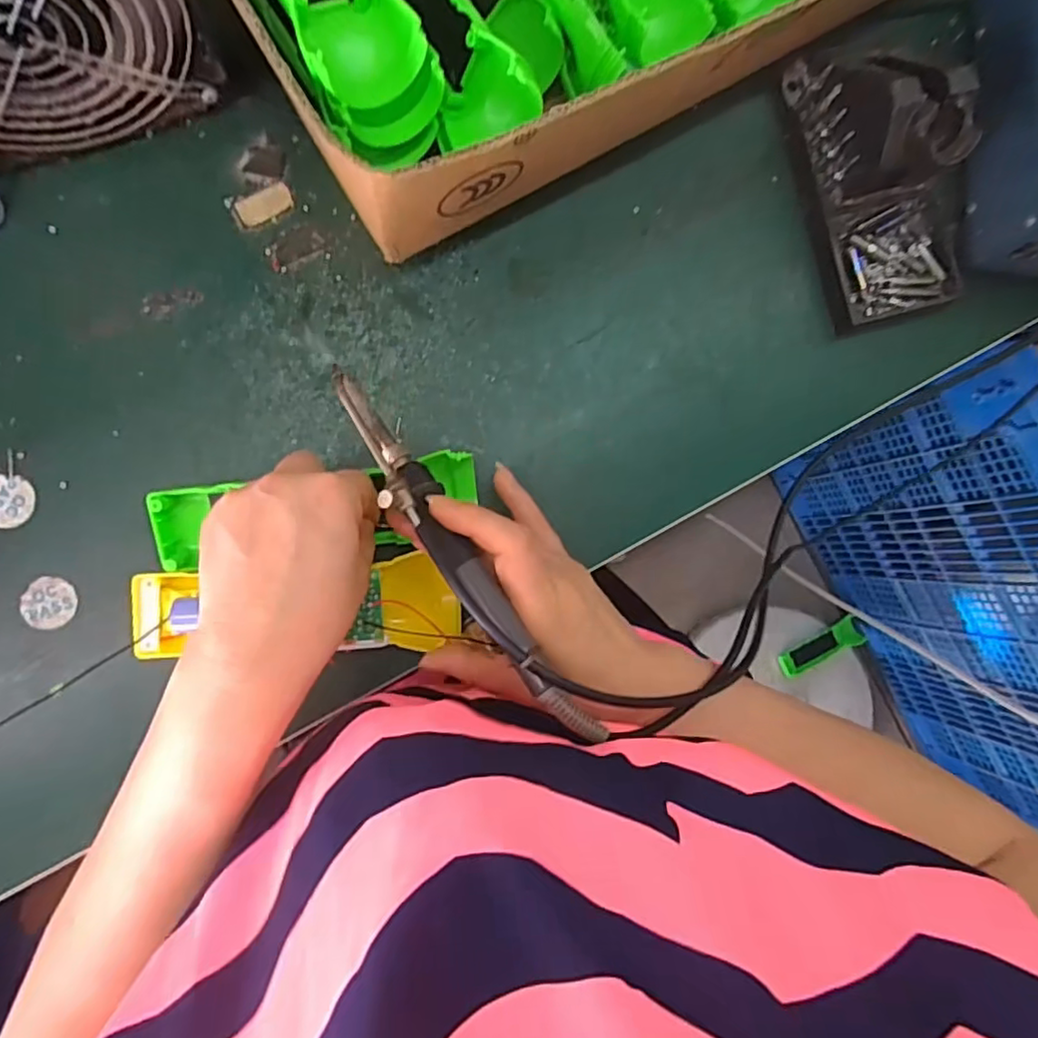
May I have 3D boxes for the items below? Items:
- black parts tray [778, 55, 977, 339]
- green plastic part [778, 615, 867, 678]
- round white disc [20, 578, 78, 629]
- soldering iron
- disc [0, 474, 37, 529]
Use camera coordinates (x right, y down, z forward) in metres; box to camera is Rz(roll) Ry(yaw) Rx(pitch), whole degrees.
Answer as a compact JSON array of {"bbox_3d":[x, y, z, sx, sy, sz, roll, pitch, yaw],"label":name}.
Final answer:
[{"bbox_3d":[0.212,-0.195,0.351,0.080,0.070,0.152,-15,90,-7],"label":"black parts tray"},{"bbox_3d":[0.517,0.220,1.094,0.165,0.032,0.048,-23,92,-7],"label":"green plastic part"},{"bbox_3d":[-0.245,0.044,0.331,0.024,0.004,0.027,31,81,-12],"label":"round white disc"},{"bbox_3d":[-0.029,0.012,0.274,0.021,0.024,0.198,-34,78,-7],"label":"soldering iron"},{"bbox_3d":[-0.267,-0.009,0.330,0.026,0.004,0.027,0,89,-7],"label":"disc"}]

